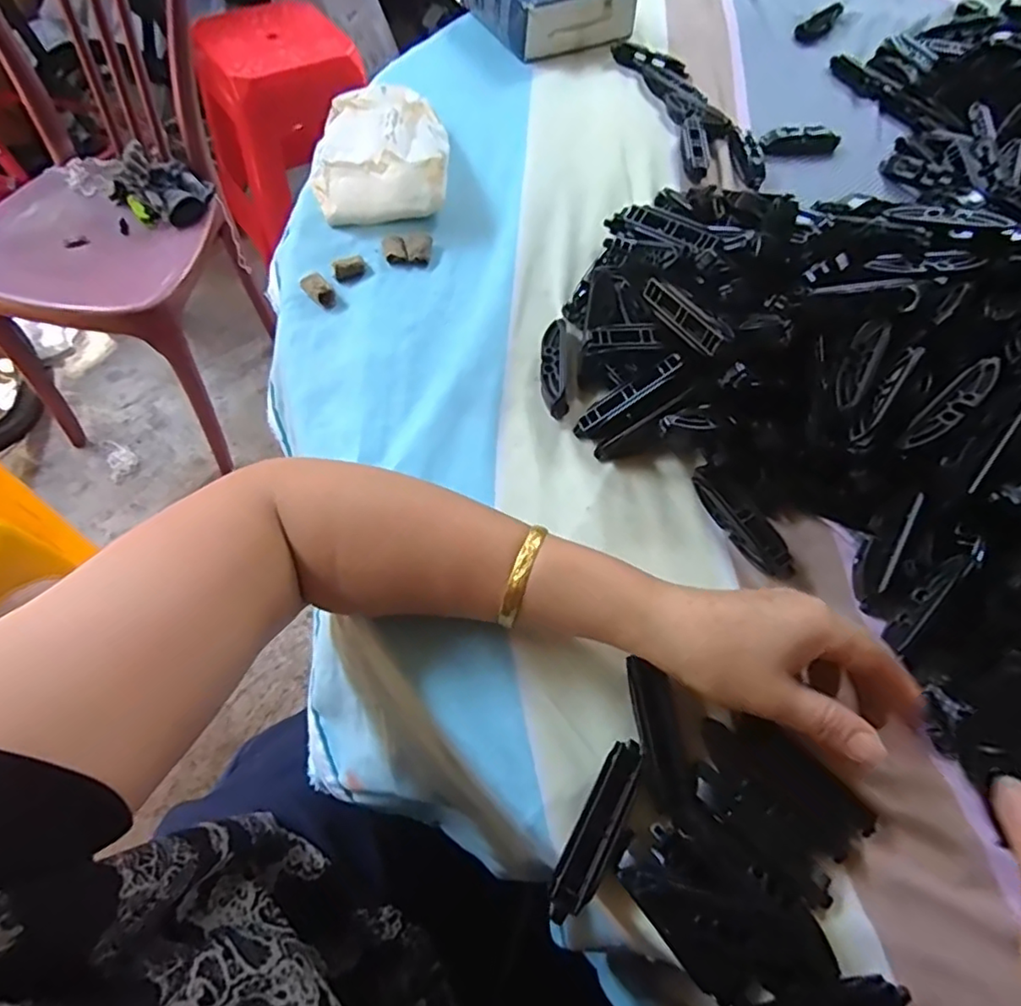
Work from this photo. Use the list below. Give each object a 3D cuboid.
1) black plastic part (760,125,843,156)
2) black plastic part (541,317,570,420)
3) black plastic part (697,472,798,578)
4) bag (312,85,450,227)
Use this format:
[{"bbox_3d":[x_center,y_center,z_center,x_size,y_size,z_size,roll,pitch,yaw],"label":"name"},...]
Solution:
[{"bbox_3d":[0.275,-0.343,0.577,0.075,0.018,0.017,-3,62,-5],"label":"black plastic part"},{"bbox_3d":[0.031,-0.094,0.416,0.019,0.011,0.080,3,61,-2],"label":"black plastic part"},{"bbox_3d":[0.140,0.012,0.367,0.019,0.018,0.077,-24,66,-15],"label":"black plastic part"},{"bbox_3d":[-0.106,-0.299,0.504,0.105,0.041,0.146,0,62,-3],"label":"bag"}]

